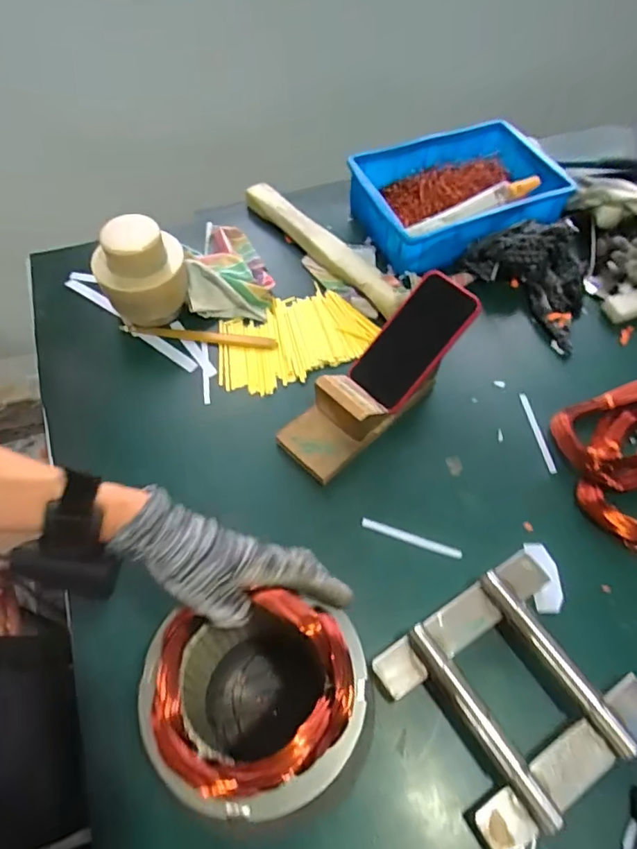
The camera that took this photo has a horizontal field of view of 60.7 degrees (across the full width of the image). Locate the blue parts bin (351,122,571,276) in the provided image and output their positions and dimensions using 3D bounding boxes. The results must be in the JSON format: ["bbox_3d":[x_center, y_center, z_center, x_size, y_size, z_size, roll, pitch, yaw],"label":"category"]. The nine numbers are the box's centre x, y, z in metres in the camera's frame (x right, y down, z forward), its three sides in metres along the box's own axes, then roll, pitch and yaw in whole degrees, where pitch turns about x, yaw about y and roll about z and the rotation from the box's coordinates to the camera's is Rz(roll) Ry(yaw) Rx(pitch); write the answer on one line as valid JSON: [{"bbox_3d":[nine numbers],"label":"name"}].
[{"bbox_3d":[0.221,-0.352,0.838,0.316,0.087,0.204,-22,60,-14],"label":"blue parts bin"}]

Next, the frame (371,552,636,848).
[{"bbox_3d":[0.176,0.237,0.491,0.196,0.042,0.177,-28,62,-18],"label":"frame"}]

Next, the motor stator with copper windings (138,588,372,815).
[{"bbox_3d":[-0.048,0.212,0.417,0.147,0.163,0.138,1,57,-1],"label":"motor stator with copper windings"}]

